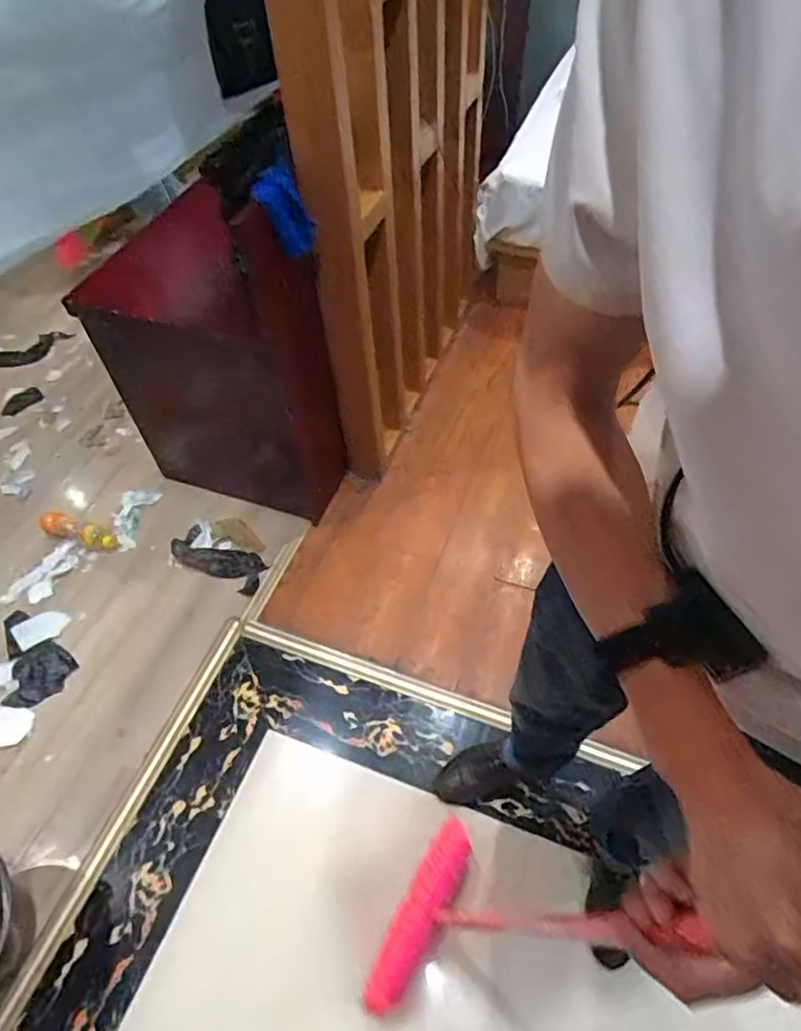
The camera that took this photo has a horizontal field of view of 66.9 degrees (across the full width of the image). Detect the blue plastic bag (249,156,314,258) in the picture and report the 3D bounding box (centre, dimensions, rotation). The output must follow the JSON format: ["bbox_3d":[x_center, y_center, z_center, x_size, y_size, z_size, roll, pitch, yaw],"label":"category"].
[{"bbox_3d":[-0.204,-0.545,1.100,0.055,0.276,0.052,2,89,3],"label":"blue plastic bag"}]

